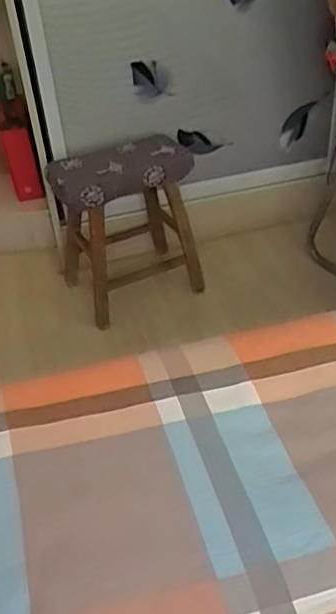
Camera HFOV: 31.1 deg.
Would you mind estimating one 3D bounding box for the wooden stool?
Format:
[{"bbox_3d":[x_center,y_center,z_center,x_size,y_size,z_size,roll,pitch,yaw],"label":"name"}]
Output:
[{"bbox_3d":[-0.122,-0.223,1.630,0.351,0.417,0.272,-18,40,-15],"label":"wooden stool"}]

